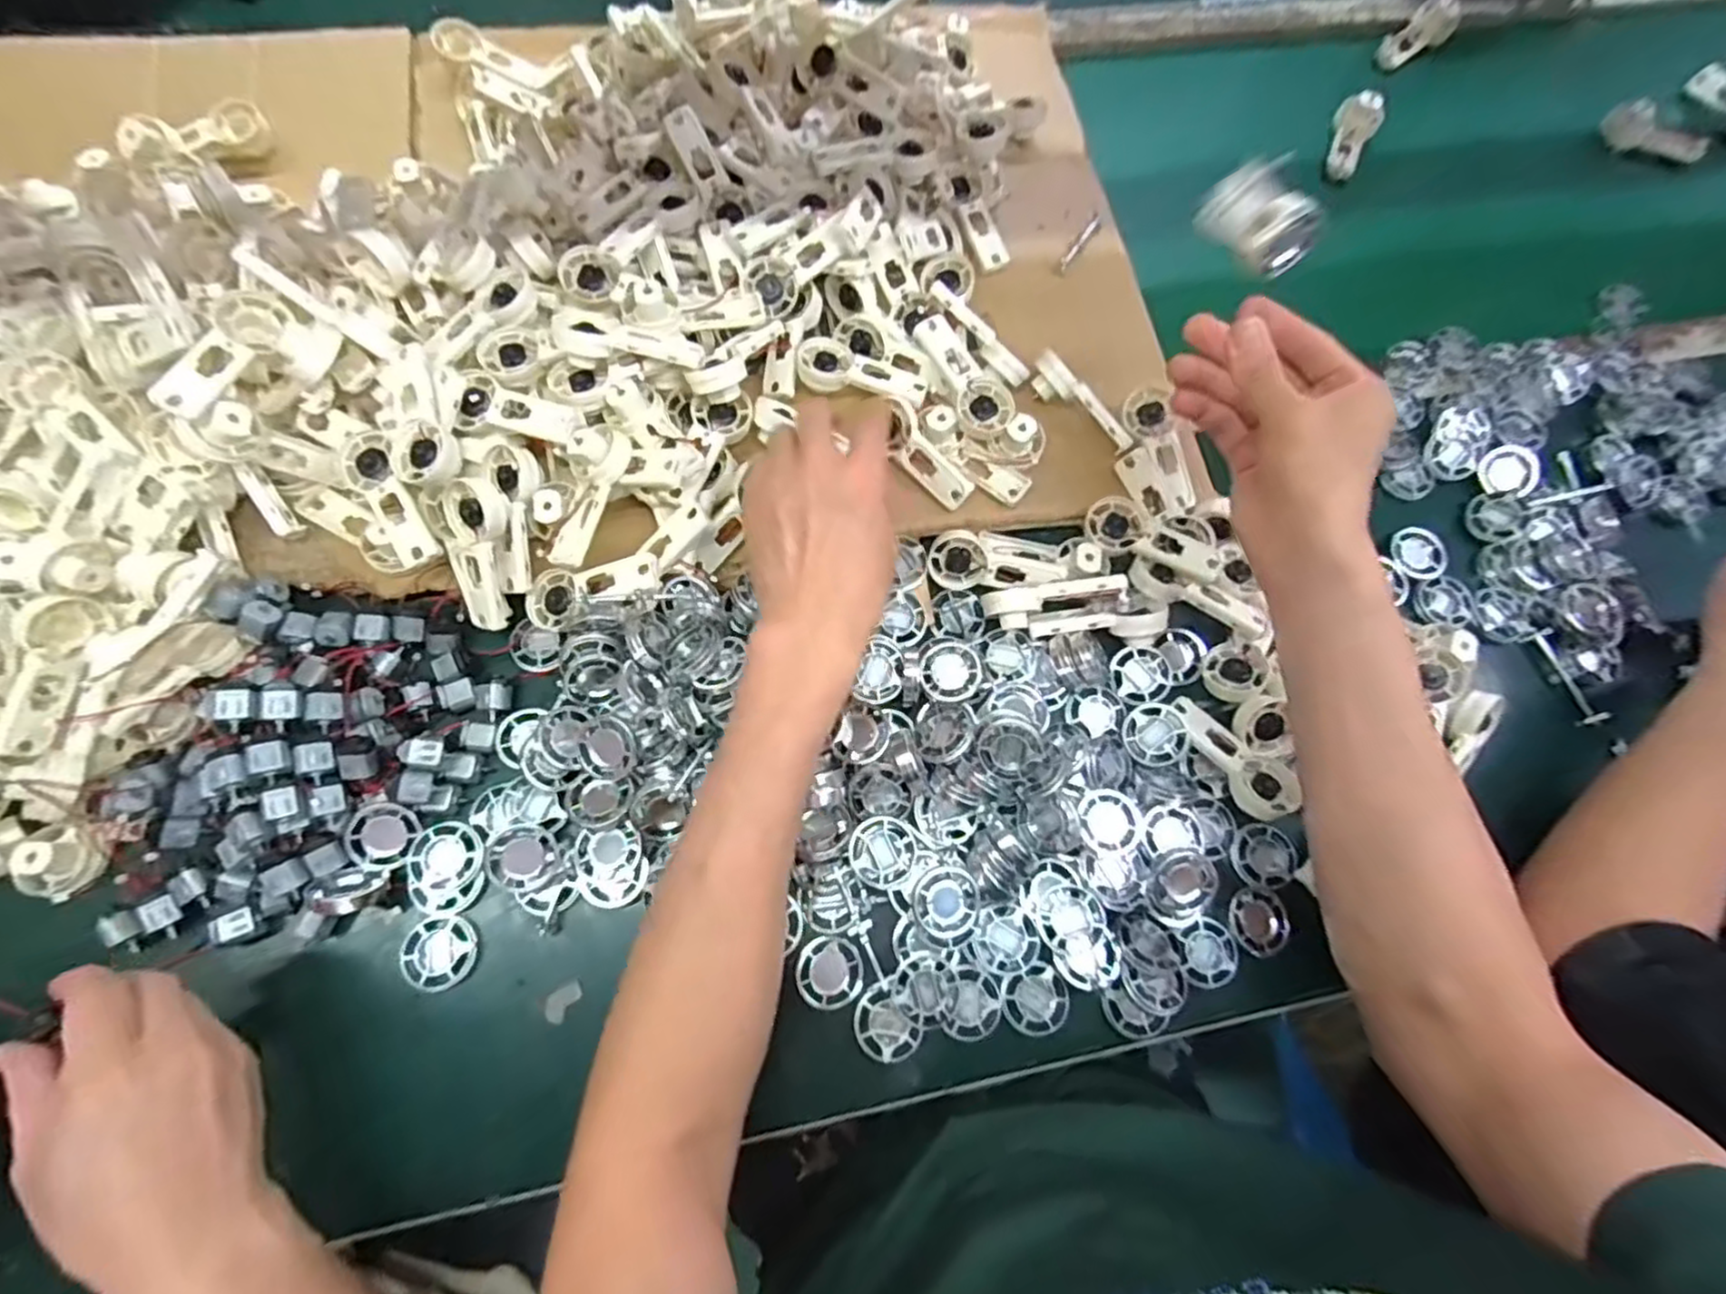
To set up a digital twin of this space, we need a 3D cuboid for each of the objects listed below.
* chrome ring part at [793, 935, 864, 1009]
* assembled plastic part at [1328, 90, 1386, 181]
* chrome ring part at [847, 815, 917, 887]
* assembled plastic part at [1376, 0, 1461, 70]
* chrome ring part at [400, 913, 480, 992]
[{"bbox_3d":[-0.019,0.191,0.429,0.038,0.009,0.038,1,71,-3],"label":"chrome ring part"},{"bbox_3d":[0.463,-0.480,0.688,0.040,0.021,0.082,17,92,8],"label":"assembled plastic part"},{"bbox_3d":[0.013,0.123,0.436,0.041,0.011,0.039,1,71,-3],"label":"chrome ring part"},{"bbox_3d":[0.559,-0.618,0.735,0.080,0.022,0.041,-35,72,12],"label":"assembled plastic part"},{"bbox_3d":[-0.247,0.178,0.426,0.041,0.007,0.040,5,71,-14],"label":"chrome ring part"}]

